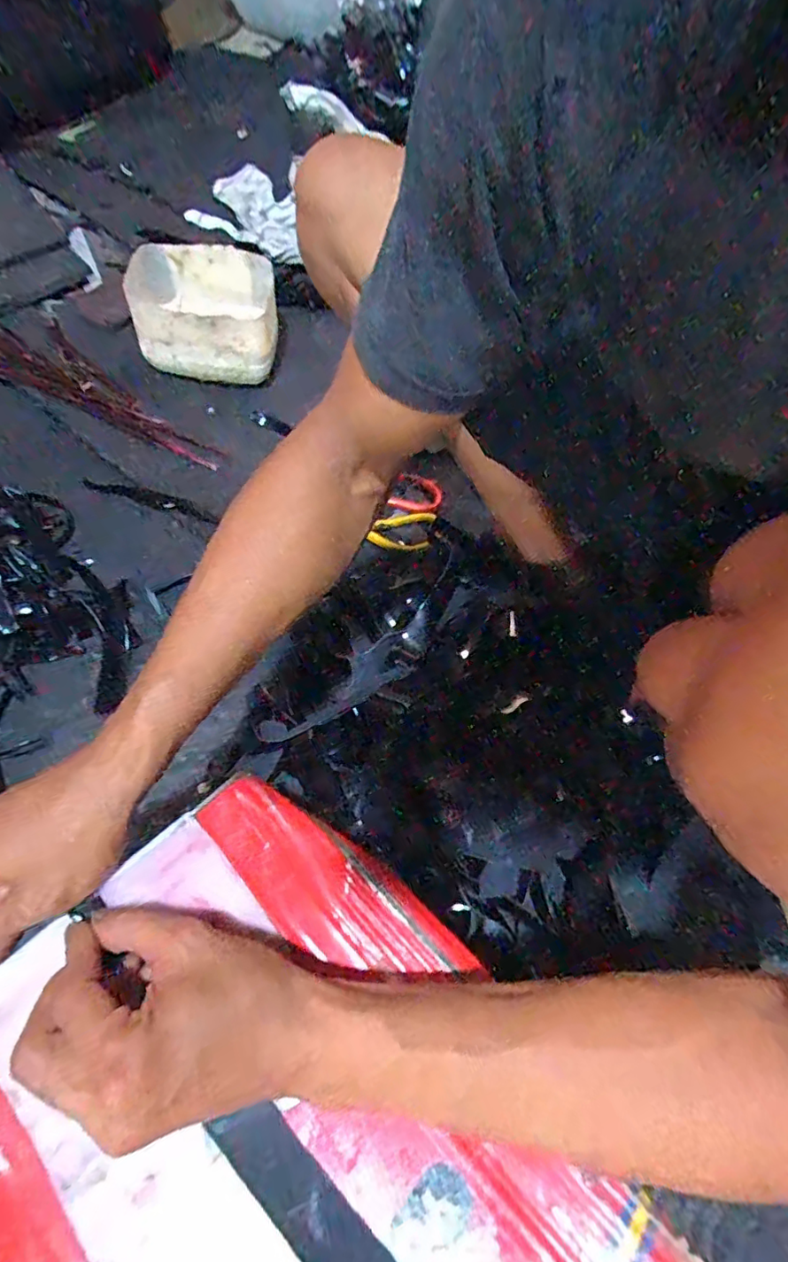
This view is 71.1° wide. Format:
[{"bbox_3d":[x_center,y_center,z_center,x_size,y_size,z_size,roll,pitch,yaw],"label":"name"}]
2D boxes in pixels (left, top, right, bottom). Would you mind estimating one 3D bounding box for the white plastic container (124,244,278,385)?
[{"bbox_3d":[-0.249,-0.423,0.731,0.181,0.104,0.151,-7,63,-5],"label":"white plastic container"}]

